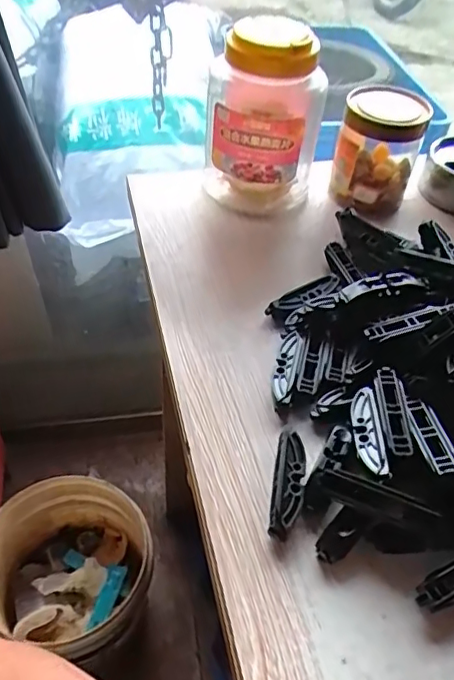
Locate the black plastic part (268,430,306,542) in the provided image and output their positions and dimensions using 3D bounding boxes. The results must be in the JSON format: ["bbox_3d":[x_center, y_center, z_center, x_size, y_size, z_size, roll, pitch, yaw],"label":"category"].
[{"bbox_3d":[0.041,0.095,0.370,0.019,0.012,0.072,10,47,4],"label":"black plastic part"}]

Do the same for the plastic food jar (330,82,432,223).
[{"bbox_3d":[0.162,-0.205,0.600,0.084,0.112,0.083,15,48,9],"label":"plastic food jar"}]

